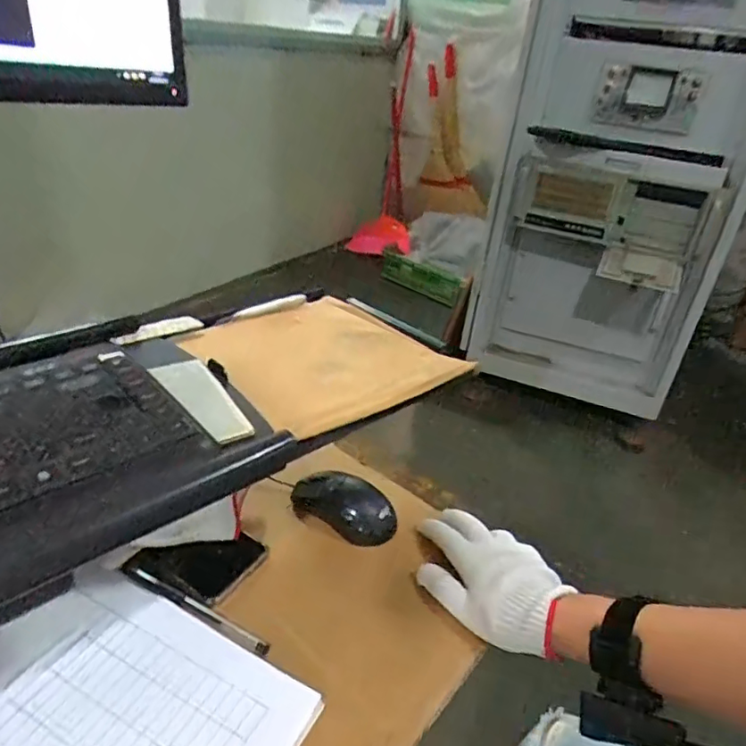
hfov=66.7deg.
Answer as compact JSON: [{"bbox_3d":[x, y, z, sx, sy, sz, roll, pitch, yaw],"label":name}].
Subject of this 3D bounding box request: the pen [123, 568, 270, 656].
[{"bbox_3d":[-0.146,0.193,0.467,0.139,0.007,0.013,18,32,19],"label":"pen"}]

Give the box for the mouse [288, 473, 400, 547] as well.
[{"bbox_3d":[-0.028,0.137,0.579,0.109,0.038,0.051,18,32,20],"label":"mouse"}]

